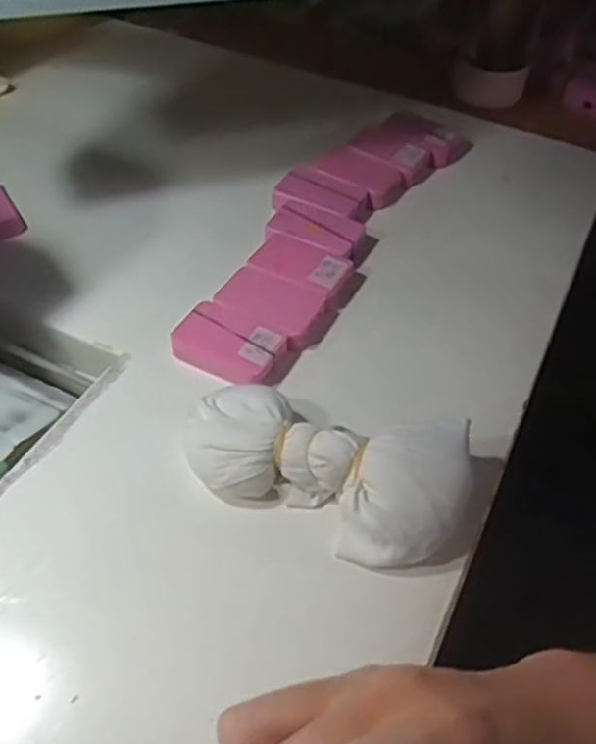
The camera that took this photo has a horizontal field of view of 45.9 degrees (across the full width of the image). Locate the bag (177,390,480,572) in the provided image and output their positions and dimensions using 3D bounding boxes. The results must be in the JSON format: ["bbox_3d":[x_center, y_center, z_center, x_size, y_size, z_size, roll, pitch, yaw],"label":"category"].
[{"bbox_3d":[0.017,0.055,0.400,0.170,0.047,0.082,14,50,7],"label":"bag"}]

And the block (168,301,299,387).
[{"bbox_3d":[-0.045,-0.017,0.478,0.074,0.020,0.049,26,52,17],"label":"block"}]

